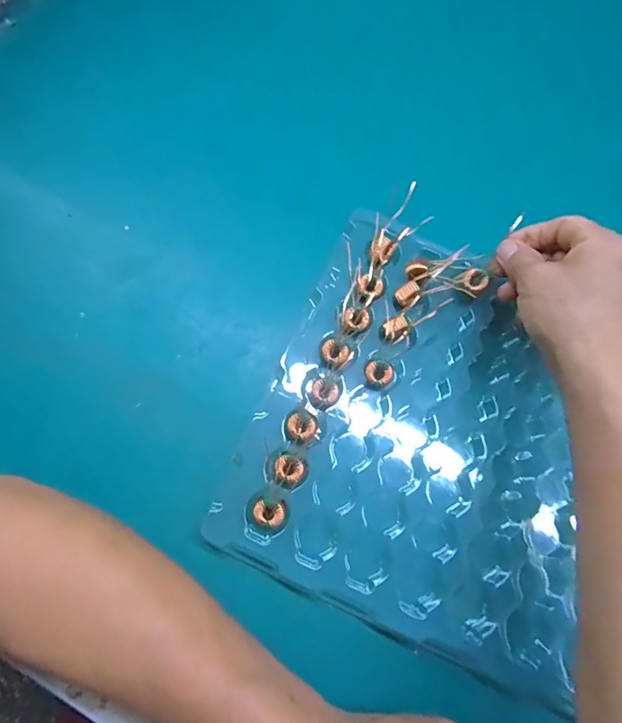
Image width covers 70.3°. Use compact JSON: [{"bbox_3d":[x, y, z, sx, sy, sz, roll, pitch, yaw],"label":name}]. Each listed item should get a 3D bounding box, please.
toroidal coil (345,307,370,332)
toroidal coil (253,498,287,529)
[{"bbox_3d":[0.037,-0.033,0.348,0.020,0.004,0.019,1,73,-3],"label":"toroidal coil"},{"bbox_3d":[-0.028,0.104,0.301,0.021,0.004,0.019,12,73,0],"label":"toroidal coil"}]

